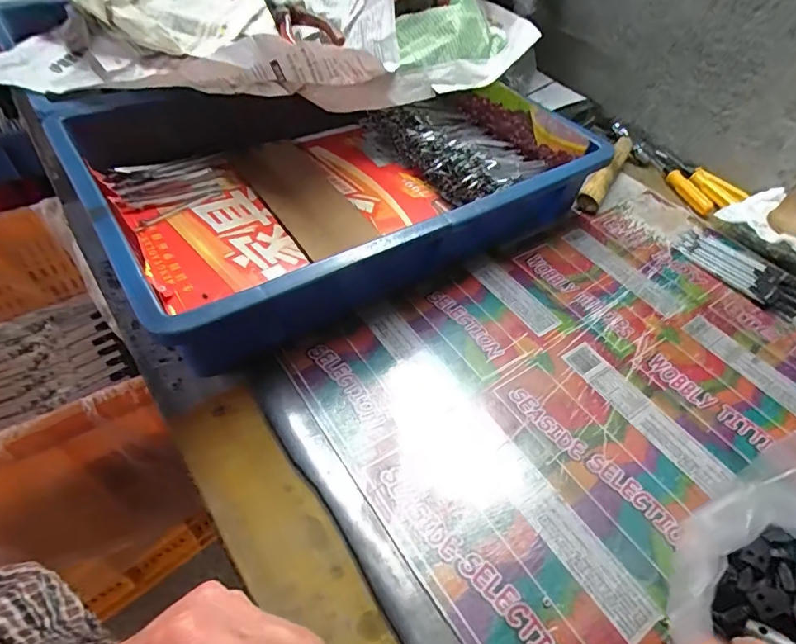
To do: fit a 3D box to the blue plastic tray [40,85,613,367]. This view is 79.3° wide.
[{"bbox_3d":[-0.065,-0.151,0.467,0.419,0.087,0.325,-25,57,-26],"label":"blue plastic tray"}]

